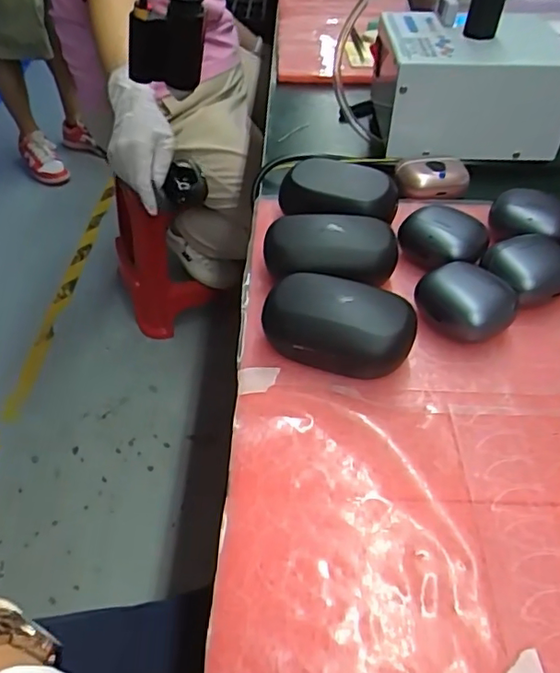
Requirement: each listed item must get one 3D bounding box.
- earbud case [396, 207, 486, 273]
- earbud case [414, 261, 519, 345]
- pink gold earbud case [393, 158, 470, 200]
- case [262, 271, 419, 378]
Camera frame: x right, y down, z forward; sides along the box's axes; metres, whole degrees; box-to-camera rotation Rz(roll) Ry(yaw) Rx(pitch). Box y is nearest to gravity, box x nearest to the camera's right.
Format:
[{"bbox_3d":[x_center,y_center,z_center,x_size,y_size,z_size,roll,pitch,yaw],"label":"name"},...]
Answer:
[{"bbox_3d":[0.113,-0.067,0.392,0.058,0.025,0.048,12,47,13],"label":"earbud case"},{"bbox_3d":[0.113,-0.022,0.345,0.044,0.022,0.052,-31,52,-26],"label":"earbud case"},{"bbox_3d":[0.126,-0.130,0.468,0.060,0.023,0.031,5,45,6],"label":"pink gold earbud case"},{"bbox_3d":[0.034,-0.007,0.327,0.083,0.034,0.044,15,47,16],"label":"case"}]

